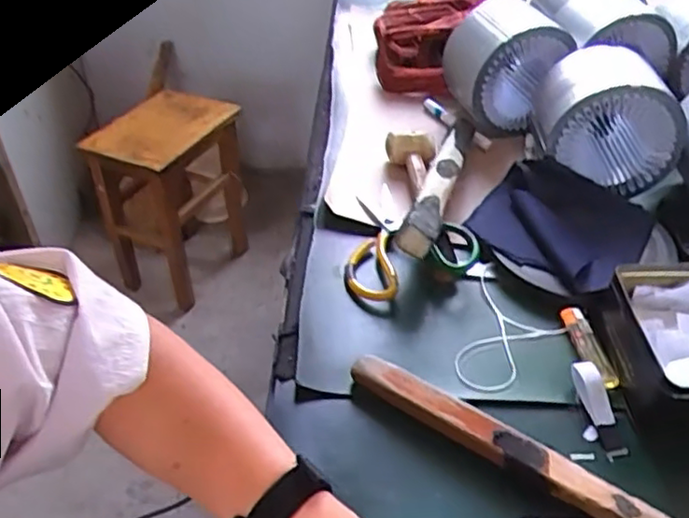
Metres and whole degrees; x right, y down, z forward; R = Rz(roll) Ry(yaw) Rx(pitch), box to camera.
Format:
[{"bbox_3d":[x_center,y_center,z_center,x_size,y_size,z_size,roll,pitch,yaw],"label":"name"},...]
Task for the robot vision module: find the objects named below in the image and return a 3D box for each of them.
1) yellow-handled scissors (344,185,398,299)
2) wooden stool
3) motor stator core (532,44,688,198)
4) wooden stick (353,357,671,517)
[{"bbox_3d":[0.028,-0.019,0.712,0.051,0.023,0.174,1,40,0],"label":"yellow-handled scissors"},{"bbox_3d":[-0.415,-0.158,1.658,0.294,0.479,0.310,16,43,17],"label":"wooden stool"},{"bbox_3d":[0.310,-0.164,0.781,0.156,0.126,0.105,4,40,4],"label":"motor stator core"},{"bbox_3d":[0.125,0.147,0.517,0.269,0.027,0.028,25,48,26],"label":"wooden stick"}]

